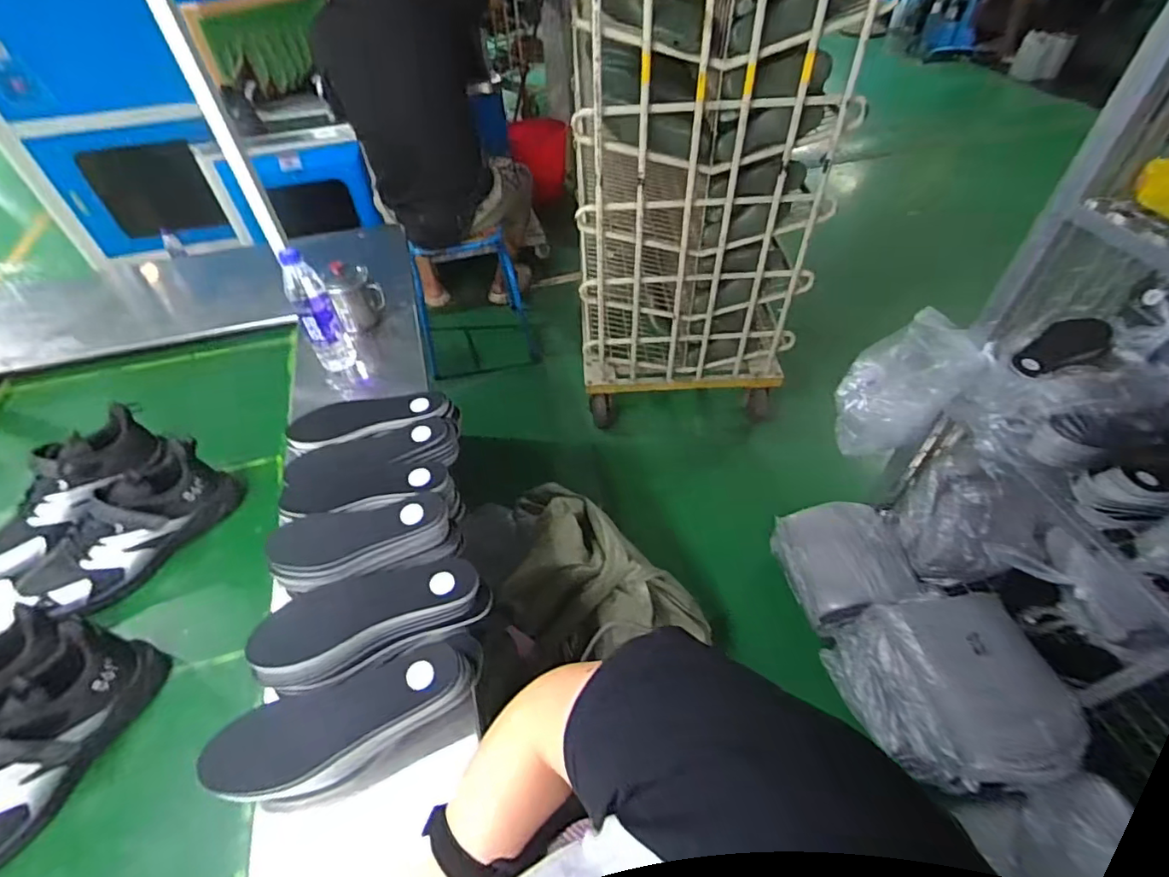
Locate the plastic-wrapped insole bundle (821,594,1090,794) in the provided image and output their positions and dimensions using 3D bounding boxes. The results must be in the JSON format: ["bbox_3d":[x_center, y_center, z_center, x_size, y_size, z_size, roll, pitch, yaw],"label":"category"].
[{"bbox_3d":[0.713,0.491,1.078,0.258,0.281,0.339,-12,50,-9],"label":"plastic-wrapped insole bundle"}]

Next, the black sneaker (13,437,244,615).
[{"bbox_3d":[-0.635,0.115,0.763,0.137,0.113,0.251,18,51,16],"label":"black sneaker"}]

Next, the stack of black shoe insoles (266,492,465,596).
[{"bbox_3d":[-0.279,0.136,0.709,0.223,0.058,0.097,-14,50,-11],"label":"stack of black shoe insoles"}]

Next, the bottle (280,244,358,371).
[{"bbox_3d":[-0.453,-0.203,0.950,0.061,0.240,0.058,-23,52,-18],"label":"bottle"}]

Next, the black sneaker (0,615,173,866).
[{"bbox_3d":[-0.598,0.324,0.581,0.097,0.105,0.258,16,51,15],"label":"black sneaker"}]

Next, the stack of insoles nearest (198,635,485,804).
[{"bbox_3d":[-0.244,0.303,0.603,0.270,0.088,0.100,-22,52,-17],"label":"stack of insoles nearest"}]

